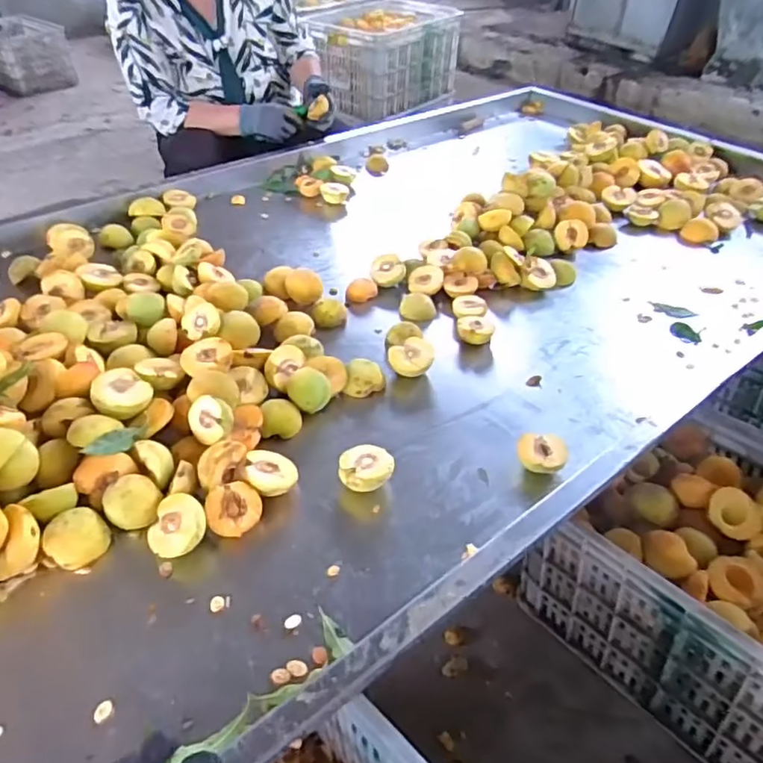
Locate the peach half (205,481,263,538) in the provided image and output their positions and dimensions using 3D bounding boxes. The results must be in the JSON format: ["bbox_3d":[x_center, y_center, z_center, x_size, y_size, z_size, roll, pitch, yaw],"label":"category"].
[{"bbox_3d":[-0.159,0.139,0.631,0.057,0.028,0.055,5,73,-16],"label":"peach half"}]

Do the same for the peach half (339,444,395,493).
[{"bbox_3d":[-0.017,0.106,0.670,0.060,0.039,0.057,-1,42,-2],"label":"peach half"}]

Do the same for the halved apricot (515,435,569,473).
[{"bbox_3d":[0.193,0.087,0.694,0.059,0.026,0.043,0,37,4],"label":"halved apricot"}]

